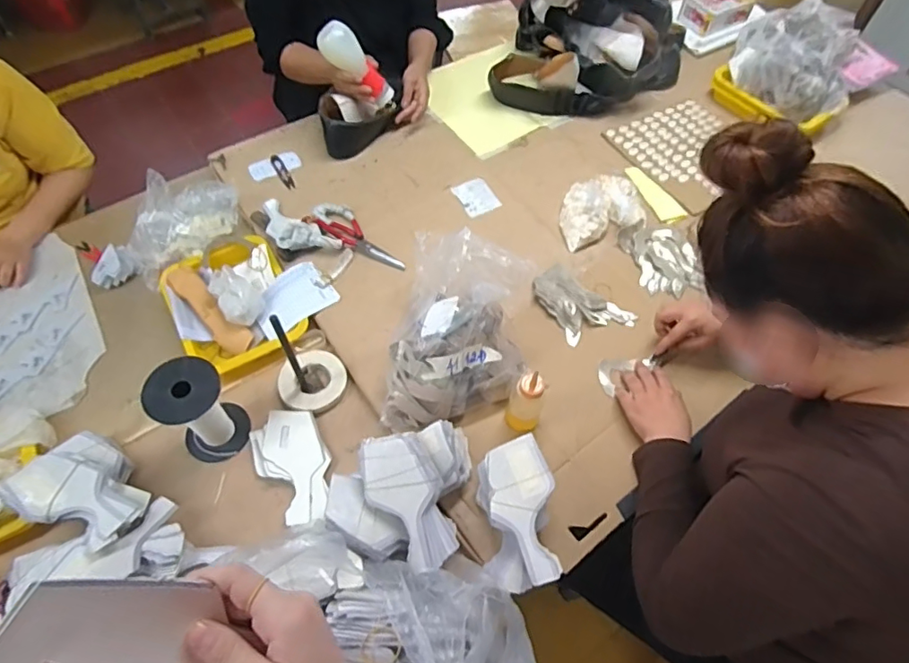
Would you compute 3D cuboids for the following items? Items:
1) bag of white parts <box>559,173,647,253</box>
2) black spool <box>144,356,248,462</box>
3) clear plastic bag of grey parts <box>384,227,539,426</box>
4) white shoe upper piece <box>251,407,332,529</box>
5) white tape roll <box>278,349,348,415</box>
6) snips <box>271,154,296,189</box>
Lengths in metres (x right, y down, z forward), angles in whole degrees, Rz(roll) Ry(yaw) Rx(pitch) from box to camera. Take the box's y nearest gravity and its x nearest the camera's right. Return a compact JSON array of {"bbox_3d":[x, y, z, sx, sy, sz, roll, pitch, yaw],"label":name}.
[{"bbox_3d":[0.278,-0.236,1.042,0.167,0.043,0.131,-13,60,-9],"label":"bag of white parts"},{"bbox_3d":[-0.366,0.116,0.789,0.089,0.159,0.098,27,63,15],"label":"black spool"},{"bbox_3d":[0.009,-0.016,0.818,0.193,0.216,0.289,10,60,5],"label":"clear plastic bag of grey parts"},{"bbox_3d":[-0.240,0.202,0.821,0.101,0.024,0.173,-23,62,-15],"label":"white shoe upper piece"},{"bbox_3d":[-0.230,0.080,0.886,0.101,0.027,0.105,1,59,-1],"label":"white tape roll"},{"bbox_3d":[-0.345,-0.319,1.094,0.020,0.013,0.094,-29,64,-18],"label":"snips"}]

